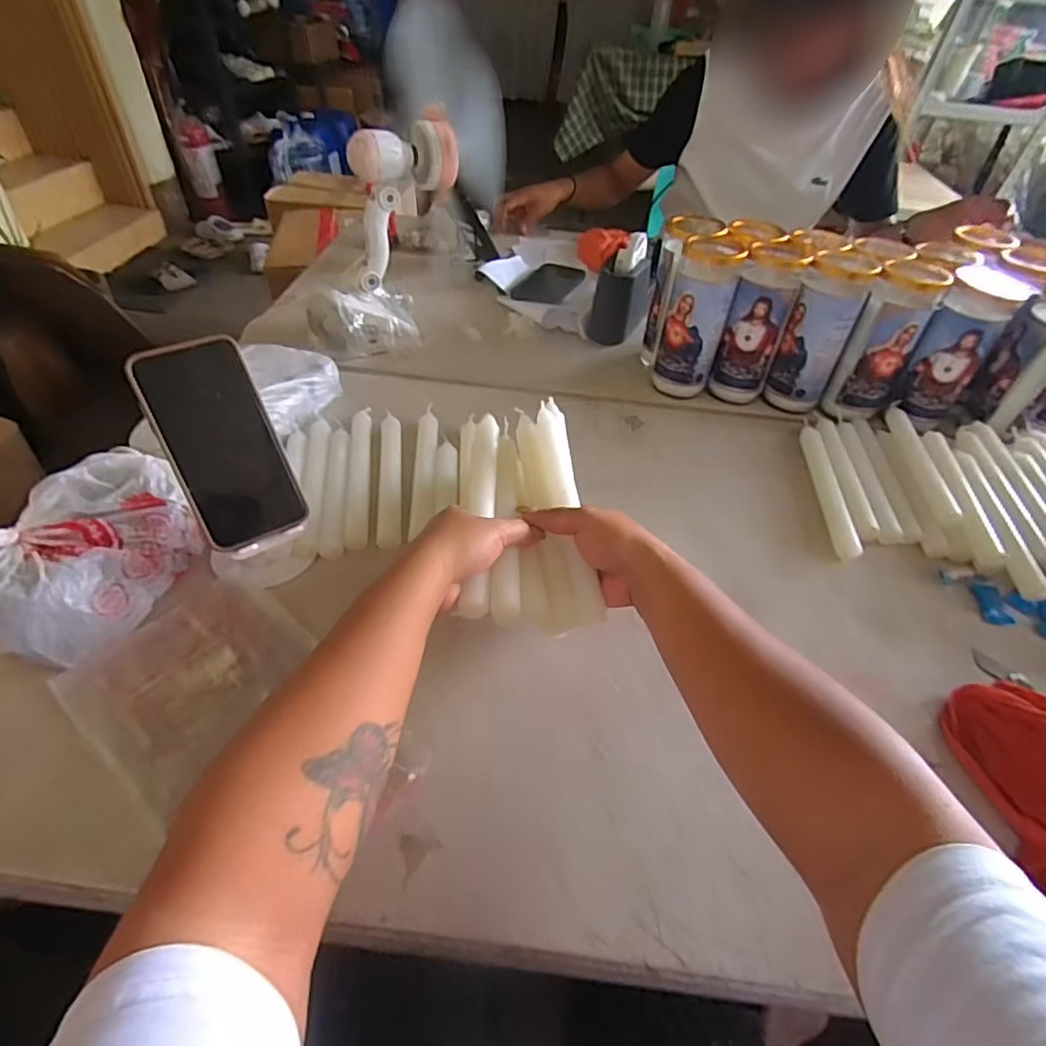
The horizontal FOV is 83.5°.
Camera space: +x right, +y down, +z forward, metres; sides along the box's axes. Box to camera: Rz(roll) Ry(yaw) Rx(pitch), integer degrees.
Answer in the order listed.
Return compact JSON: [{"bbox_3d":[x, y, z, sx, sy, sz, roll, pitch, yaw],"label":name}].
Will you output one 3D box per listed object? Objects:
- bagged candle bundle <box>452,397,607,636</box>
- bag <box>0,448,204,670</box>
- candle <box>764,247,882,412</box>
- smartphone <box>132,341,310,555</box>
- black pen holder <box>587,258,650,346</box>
[{"bbox_3d":[-0.001,-0.014,0.490,0.102,0.021,0.215,-3,56,-7],"label":"bagged candle bundle"},{"bbox_3d":[-0.347,0.027,0.468,0.107,0.068,0.173,12,46,7],"label":"bag"},{"bbox_3d":[0.359,-0.232,0.710,0.073,0.162,0.075,25,49,19],"label":"candle"},{"bbox_3d":[-0.234,-0.062,0.460,0.080,0.156,0.006,-26,12,-24],"label":"smartphone"},{"bbox_3d":[0.141,-0.321,0.857,0.080,0.093,0.069,10,46,5],"label":"black pen holder"}]

